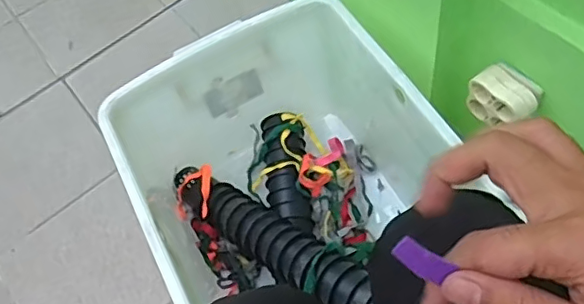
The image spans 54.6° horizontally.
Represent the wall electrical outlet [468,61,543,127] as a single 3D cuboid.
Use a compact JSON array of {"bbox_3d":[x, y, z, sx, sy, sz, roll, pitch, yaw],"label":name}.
[{"bbox_3d":[0.313,-0.078,0.831,0.054,0.088,0.094,-38,61,-11],"label":"wall electrical outlet"}]

